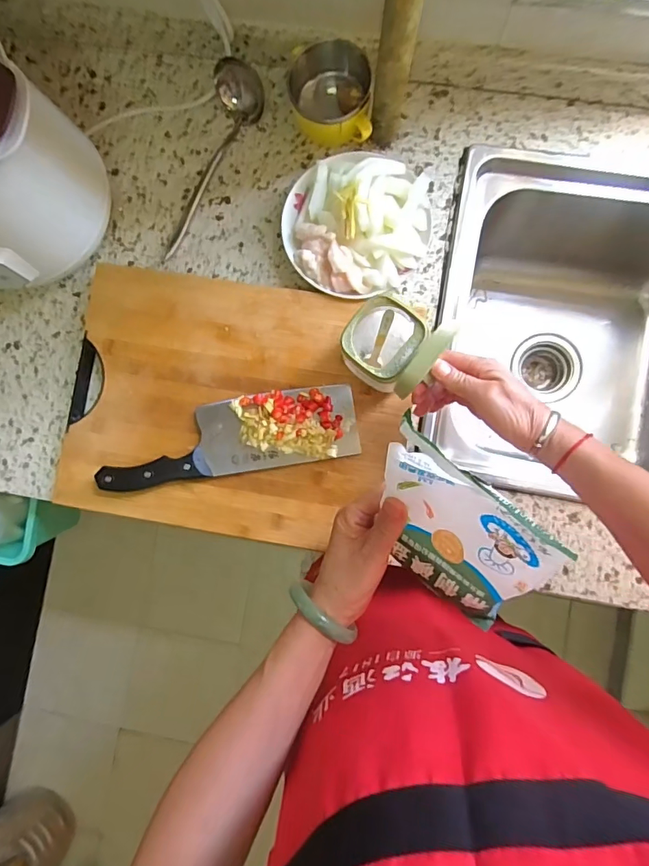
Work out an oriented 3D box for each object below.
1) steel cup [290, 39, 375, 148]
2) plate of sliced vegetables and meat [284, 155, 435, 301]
[{"bbox_3d":[0.009,-0.394,0.529,0.095,0.071,0.089,0,87,3],"label":"steel cup"},{"bbox_3d":[0.037,-0.242,0.525,0.166,0.059,0.164,0,87,3],"label":"plate of sliced vegetables and meat"}]

